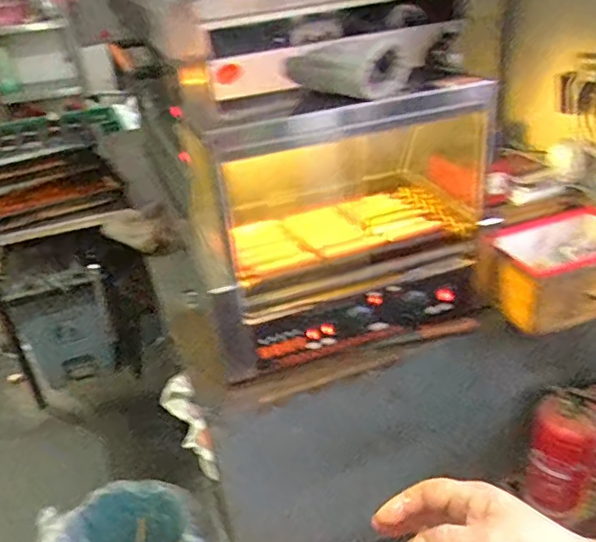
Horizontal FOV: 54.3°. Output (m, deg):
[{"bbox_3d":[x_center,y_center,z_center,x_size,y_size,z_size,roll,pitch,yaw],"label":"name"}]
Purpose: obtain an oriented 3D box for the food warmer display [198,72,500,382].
[{"bbox_3d":[0.077,-0.151,1.241,0.608,0.484,0.442,-14,31,-14],"label":"food warmer display"}]

